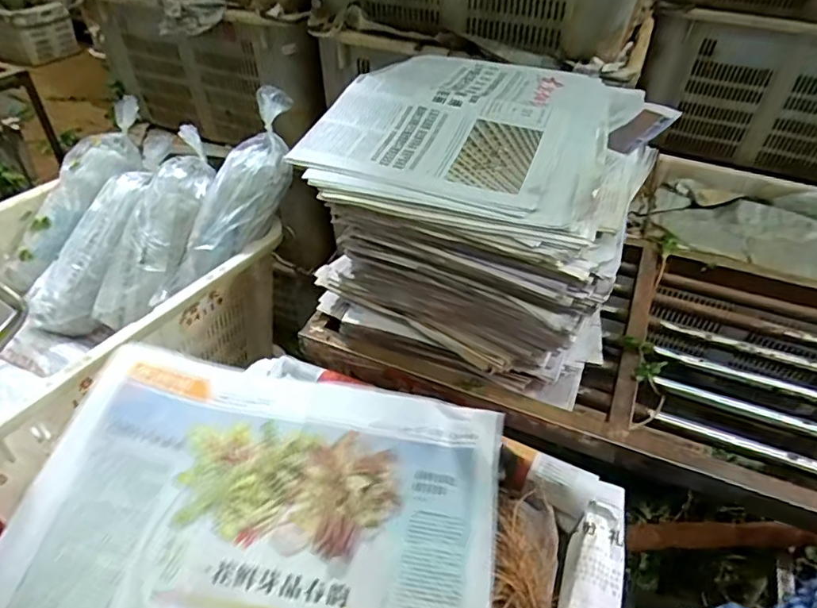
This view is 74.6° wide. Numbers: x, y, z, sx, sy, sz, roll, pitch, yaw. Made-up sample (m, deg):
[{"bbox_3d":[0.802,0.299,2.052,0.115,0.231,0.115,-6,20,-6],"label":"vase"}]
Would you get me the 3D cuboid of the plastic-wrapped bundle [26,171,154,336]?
[{"bbox_3d":[-0.572,-0.103,0.987,0.104,0.072,0.332,17,77,15],"label":"plastic-wrapped bundle"}]

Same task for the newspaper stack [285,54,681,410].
[{"bbox_3d":[0.101,-0.127,0.722,0.374,0.268,0.431,19,44,17],"label":"newspaper stack"}]

